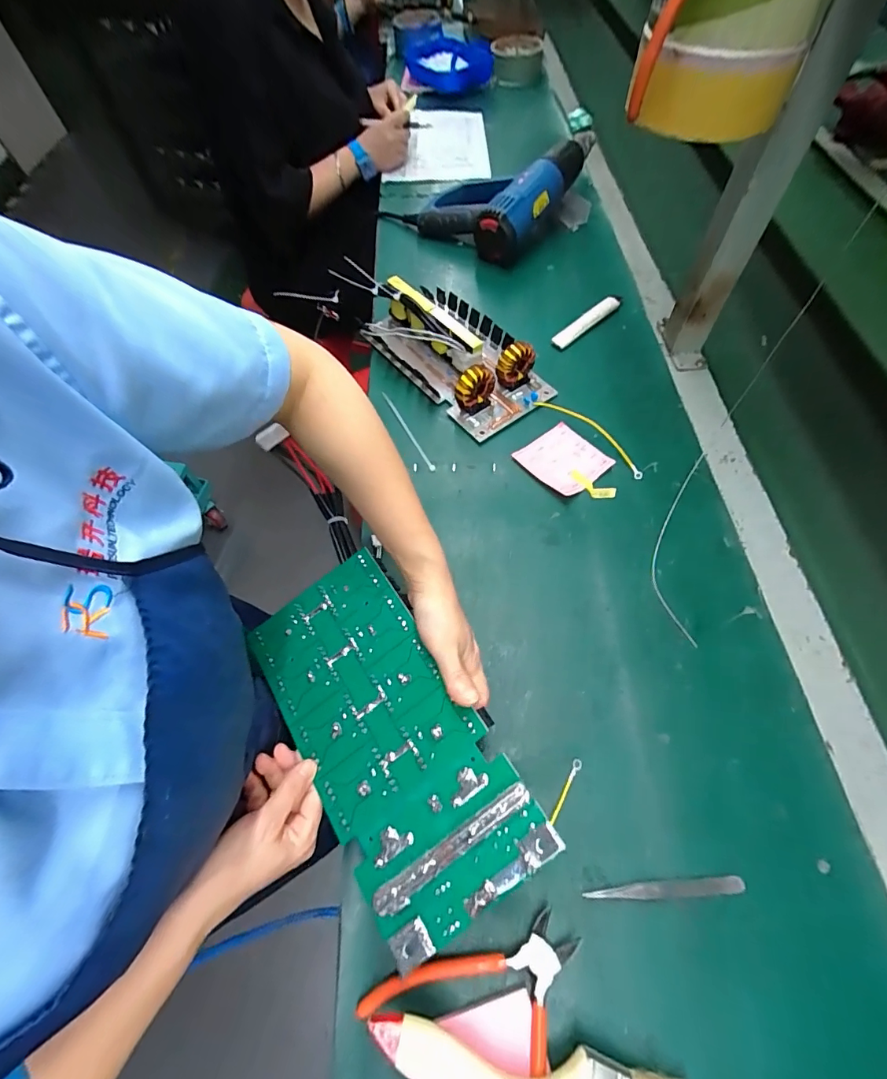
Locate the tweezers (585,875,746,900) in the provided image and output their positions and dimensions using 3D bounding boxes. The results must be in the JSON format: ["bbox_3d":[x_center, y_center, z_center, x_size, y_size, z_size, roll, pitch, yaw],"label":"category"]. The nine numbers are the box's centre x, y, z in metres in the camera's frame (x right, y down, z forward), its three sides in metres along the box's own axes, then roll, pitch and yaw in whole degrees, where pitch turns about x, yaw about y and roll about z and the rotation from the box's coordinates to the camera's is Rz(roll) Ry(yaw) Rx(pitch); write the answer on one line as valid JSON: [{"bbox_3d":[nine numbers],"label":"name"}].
[{"bbox_3d":[0.162,0.257,0.334,0.113,0.010,0.011,-3,61,0],"label":"tweezers"}]

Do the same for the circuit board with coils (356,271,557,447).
[{"bbox_3d":[0.017,-0.253,0.591,0.141,0.064,0.259,-37,66,-17],"label":"circuit board with coils"}]

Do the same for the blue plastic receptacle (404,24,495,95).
[{"bbox_3d":[0.002,-1.030,0.976,0.121,0.086,0.313,-18,62,-7],"label":"blue plastic receptacle"}]

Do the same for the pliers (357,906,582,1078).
[{"bbox_3d":[0.037,0.317,0.301,0.133,0.015,0.135,-39,67,-18],"label":"pliers"}]

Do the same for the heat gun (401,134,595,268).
[{"bbox_3d":[0.097,-0.576,0.748,0.215,0.099,0.245,38,70,21],"label":"heat gun"}]

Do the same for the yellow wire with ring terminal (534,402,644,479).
[{"bbox_3d":[0.174,-0.126,0.537,0.024,0.013,0.154,-40,67,-18],"label":"yellow wire with ring terminal"}]

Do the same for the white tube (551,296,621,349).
[{"bbox_3d":[0.202,-0.305,0.640,0.131,0.019,0.023,-40,67,-18],"label":"white tube"}]

